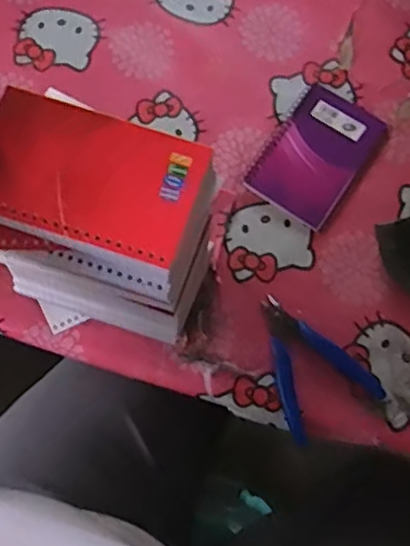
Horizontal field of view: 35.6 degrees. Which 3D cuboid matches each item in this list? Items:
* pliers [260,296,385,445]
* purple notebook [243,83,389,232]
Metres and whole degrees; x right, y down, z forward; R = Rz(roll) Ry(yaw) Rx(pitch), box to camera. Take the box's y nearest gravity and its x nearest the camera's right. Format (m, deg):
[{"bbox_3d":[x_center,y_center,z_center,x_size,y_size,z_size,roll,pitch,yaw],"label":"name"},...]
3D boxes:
[{"bbox_3d":[0.087,0.070,0.534,0.081,0.006,0.117,-25,74,-9],"label":"pliers"},{"bbox_3d":[0.104,-0.112,0.590,0.085,0.009,0.129,35,74,10],"label":"purple notebook"}]

